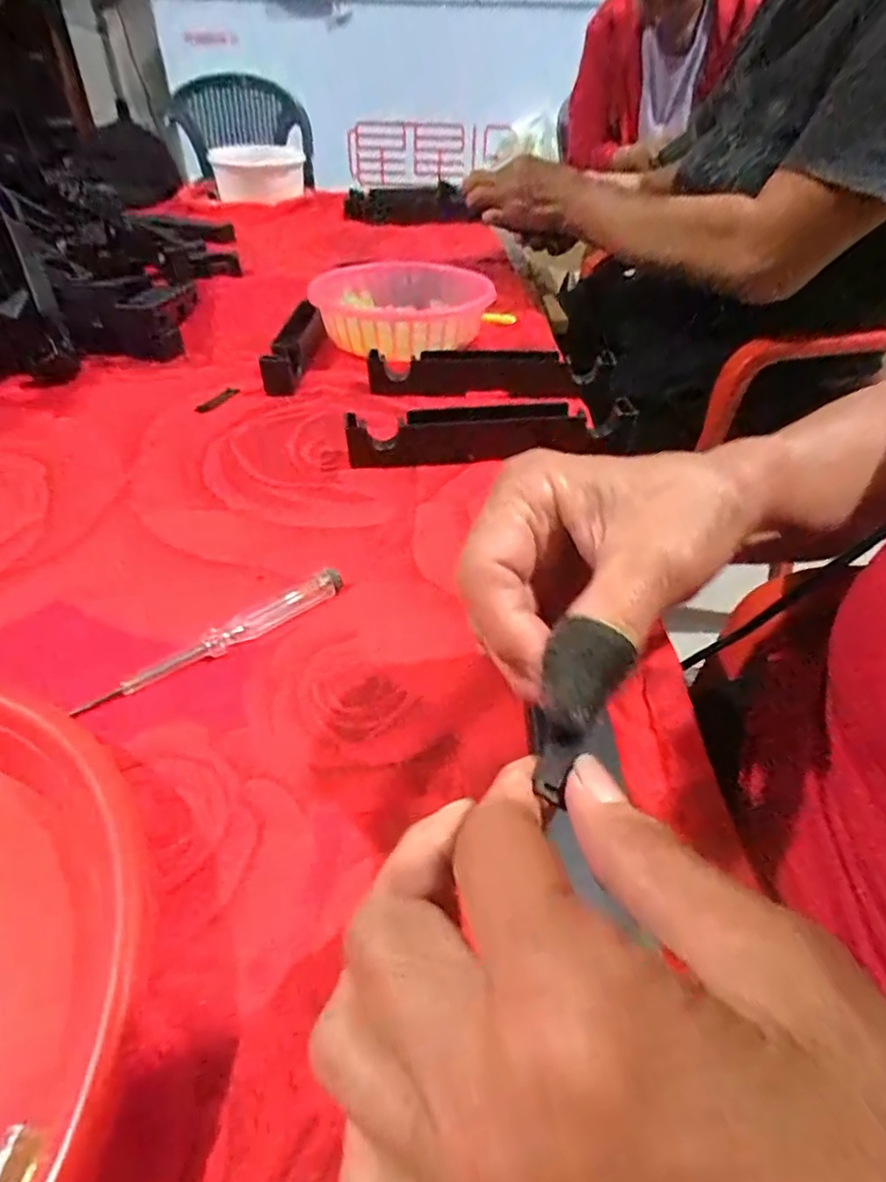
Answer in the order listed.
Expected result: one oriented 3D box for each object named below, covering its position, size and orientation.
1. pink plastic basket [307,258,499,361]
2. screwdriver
[{"bbox_3d":[-0.036,-0.263,0.589,0.163,0.054,0.170,-5,41,-8],"label":"pink plastic basket"},{"bbox_3d":[-0.103,0.020,0.286,0.126,0.011,0.011,-27,48,-29],"label":"screwdriver"}]

